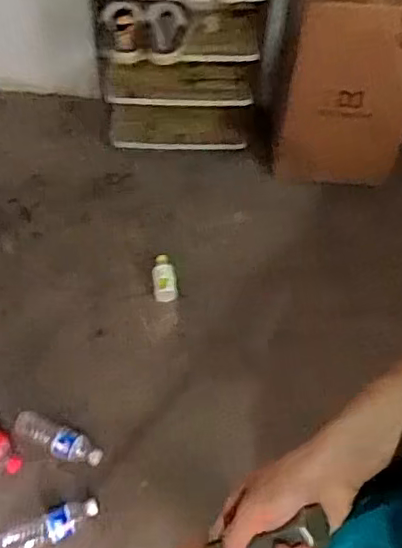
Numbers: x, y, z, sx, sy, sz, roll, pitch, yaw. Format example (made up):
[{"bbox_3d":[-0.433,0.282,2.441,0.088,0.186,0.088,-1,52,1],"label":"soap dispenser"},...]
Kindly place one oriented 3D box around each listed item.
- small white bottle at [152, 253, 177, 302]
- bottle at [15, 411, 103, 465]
[{"bbox_3d":[-0.107,0.009,1.658,0.068,0.068,0.122,-10,56,-8],"label":"small white bottle"},{"bbox_3d":[-0.342,0.394,1.386,0.231,0.073,0.079,25,58,15],"label":"bottle"}]

